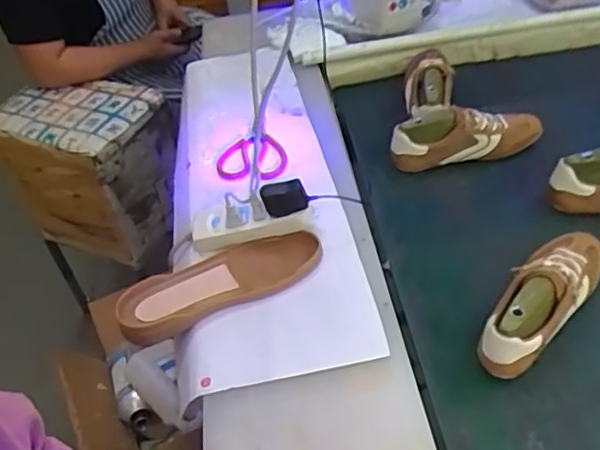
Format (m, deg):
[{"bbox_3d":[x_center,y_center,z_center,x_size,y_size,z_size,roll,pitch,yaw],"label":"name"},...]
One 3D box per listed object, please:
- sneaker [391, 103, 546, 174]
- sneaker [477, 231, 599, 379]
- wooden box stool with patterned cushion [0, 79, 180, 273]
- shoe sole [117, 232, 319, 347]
[{"bbox_3d":[0.273,-0.162,0.992,0.250,0.079,0.103,-6,45,1],"label":"sneaker"},{"bbox_3d":[0.304,0.082,0.739,0.082,0.084,0.242,28,55,30],"label":"sneaker"},{"bbox_3d":[-0.506,-0.137,1.486,0.377,0.367,0.258,13,48,22],"label":"wooden box stool with patterned cushion"},{"bbox_3d":[-0.104,0.072,0.787,0.266,0.025,0.096,-23,46,-13],"label":"shoe sole"}]

